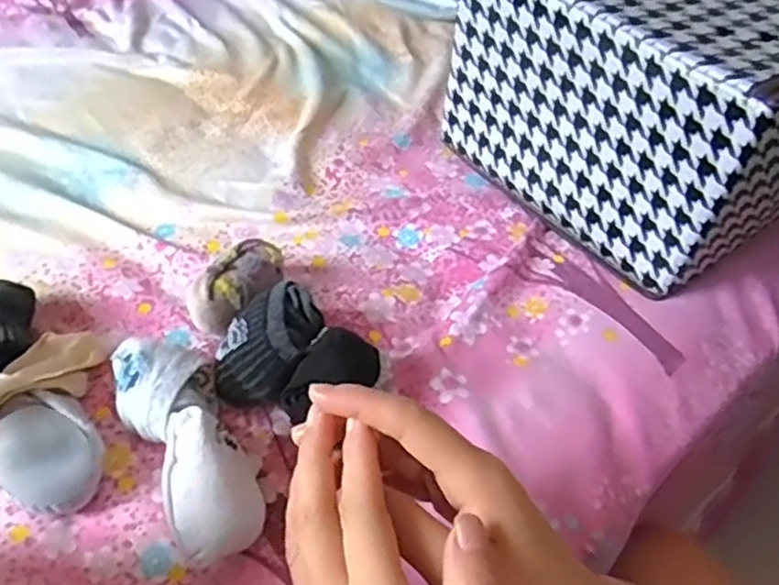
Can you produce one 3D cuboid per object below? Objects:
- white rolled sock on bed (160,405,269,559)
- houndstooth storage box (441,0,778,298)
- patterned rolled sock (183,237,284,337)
[{"bbox_3d":[-0.093,0.105,0.372,0.049,0.050,0.077,-8,49,-9],"label":"white rolled sock on bed"},{"bbox_3d":[0.203,-0.162,0.554,0.211,0.167,0.267,-30,56,-26],"label":"houndstooth storage box"},{"bbox_3d":[-0.099,0.002,0.470,0.037,0.048,0.073,25,52,19],"label":"patterned rolled sock"}]

